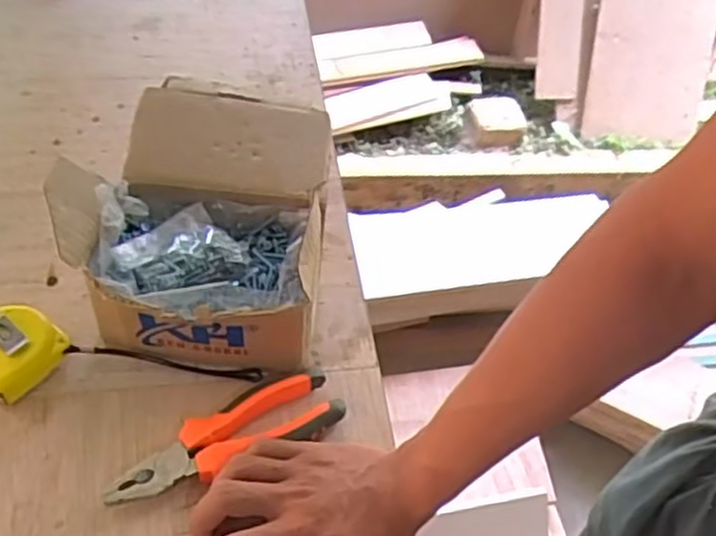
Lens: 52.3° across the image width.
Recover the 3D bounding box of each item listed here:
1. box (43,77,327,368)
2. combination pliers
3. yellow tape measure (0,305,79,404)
[{"bbox_3d":[-0.126,-0.035,0.598,0.196,0.120,0.220,5,51,-2],"label":"box"},{"bbox_3d":[-0.096,0.120,0.528,0.170,0.027,0.056,-19,57,-20],"label":"combination pliers"},{"bbox_3d":[-0.262,0.062,0.555,0.069,0.035,0.068,33,55,19],"label":"yellow tape measure"}]

